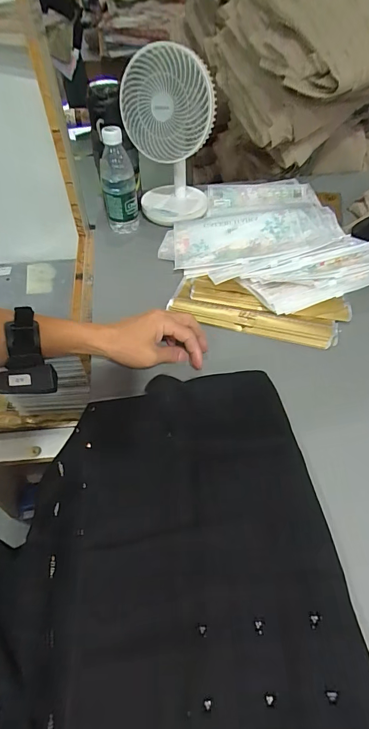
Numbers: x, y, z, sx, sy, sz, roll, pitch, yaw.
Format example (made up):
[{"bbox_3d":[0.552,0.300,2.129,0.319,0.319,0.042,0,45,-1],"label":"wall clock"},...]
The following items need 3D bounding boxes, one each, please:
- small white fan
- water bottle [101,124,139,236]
[{"bbox_3d":[-0.030,-0.396,0.662,0.149,0.248,0.123,-6,50,-3],"label":"small white fan"},{"bbox_3d":[-0.122,-0.329,0.684,0.061,0.183,0.058,-10,51,-7],"label":"water bottle"}]

